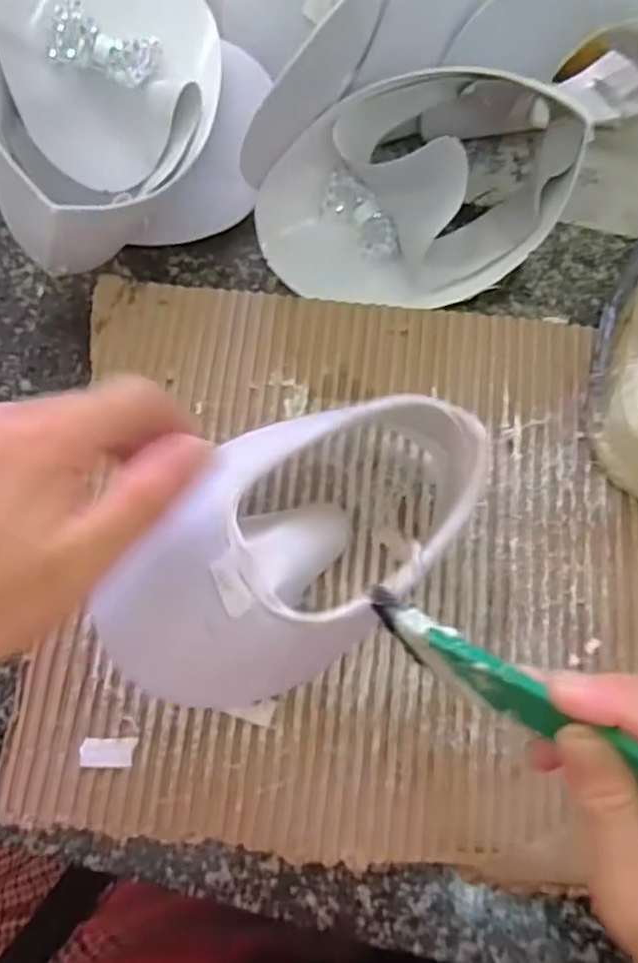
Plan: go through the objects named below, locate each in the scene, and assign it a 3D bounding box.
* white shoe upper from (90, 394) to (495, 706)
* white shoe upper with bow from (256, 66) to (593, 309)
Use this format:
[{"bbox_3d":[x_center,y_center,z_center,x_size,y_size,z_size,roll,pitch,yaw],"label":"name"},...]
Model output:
[{"bbox_3d":[-0.011,0.031,0.292,0.095,0.070,0.166,40,78,10],"label":"white shoe upper"},{"bbox_3d":[0.050,-0.161,0.344,0.163,0.066,0.111,1,75,0],"label":"white shoe upper with bow"}]

